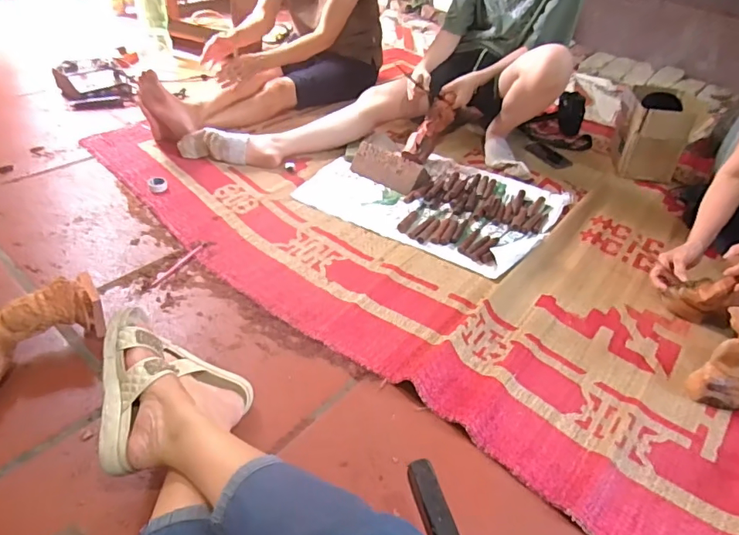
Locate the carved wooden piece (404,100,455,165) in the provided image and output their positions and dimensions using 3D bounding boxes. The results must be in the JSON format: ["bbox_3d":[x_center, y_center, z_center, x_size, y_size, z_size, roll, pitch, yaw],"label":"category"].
[{"bbox_3d":[0.174,-0.407,1.470,0.078,0.075,0.250,29,77,21],"label":"carved wooden piece"}]

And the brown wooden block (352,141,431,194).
[{"bbox_3d":[0.060,-0.294,1.407,0.226,0.061,0.125,26,43,20],"label":"brown wooden block"}]

